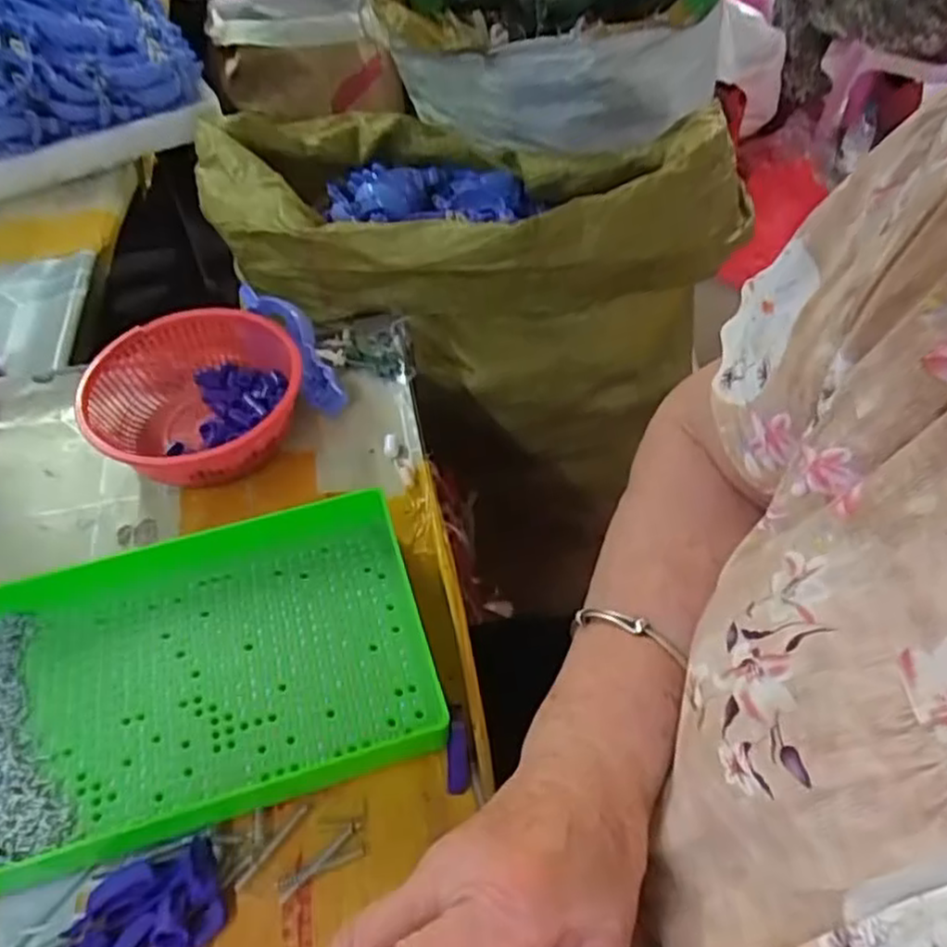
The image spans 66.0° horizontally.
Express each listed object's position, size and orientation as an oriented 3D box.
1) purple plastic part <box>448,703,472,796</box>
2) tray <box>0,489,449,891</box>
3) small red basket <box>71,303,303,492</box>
[{"bbox_3d":[-0.008,0.134,0.356,0.011,0.009,0.041,-5,50,-1],"label":"purple plastic part"},{"bbox_3d":[-0.147,0.101,0.370,0.239,0.031,0.144,-14,52,-10],"label":"tray"},{"bbox_3d":[-0.181,-0.047,0.478,0.132,0.049,0.134,-20,52,-13],"label":"small red basket"}]

